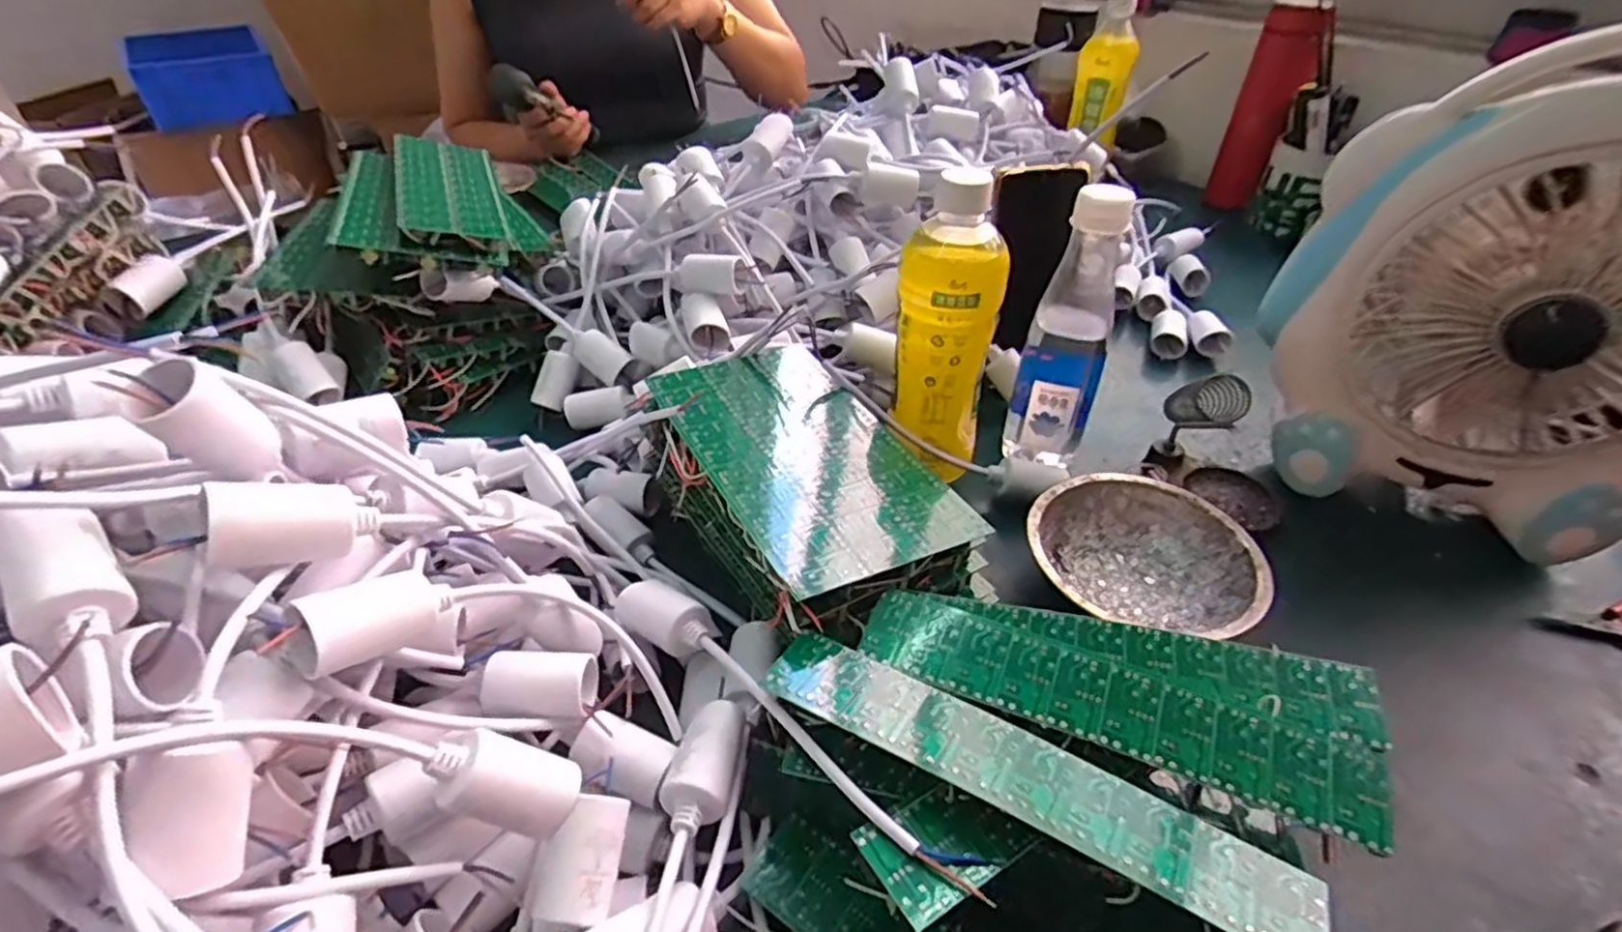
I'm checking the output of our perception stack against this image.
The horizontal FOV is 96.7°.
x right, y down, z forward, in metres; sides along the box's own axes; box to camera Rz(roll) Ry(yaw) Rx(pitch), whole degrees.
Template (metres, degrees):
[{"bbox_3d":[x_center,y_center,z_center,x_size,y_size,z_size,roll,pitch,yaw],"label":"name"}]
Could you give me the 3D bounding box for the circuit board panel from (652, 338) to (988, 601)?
[{"bbox_3d":[-0.005,-0.011,0.406,0.114,0.008,0.198,-17,43,-26],"label":"circuit board panel"}]

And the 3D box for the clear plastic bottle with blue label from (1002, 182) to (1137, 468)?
[{"bbox_3d":[0.169,-0.081,0.473,0.055,0.187,0.048,16,43,16],"label":"clear plastic bottle with blue label"}]

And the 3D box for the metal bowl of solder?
[{"bbox_3d":[0.193,0.056,0.431,0.124,0.041,0.116,1,41,-1],"label":"metal bowl of solder"}]

